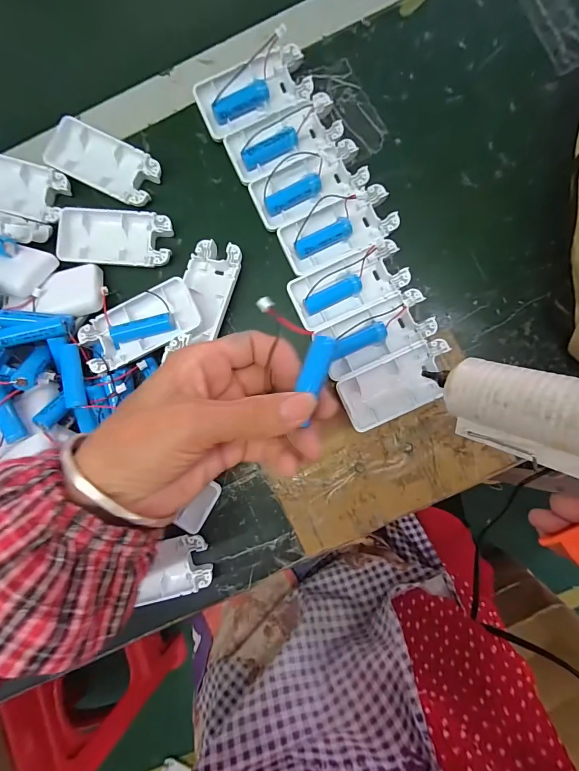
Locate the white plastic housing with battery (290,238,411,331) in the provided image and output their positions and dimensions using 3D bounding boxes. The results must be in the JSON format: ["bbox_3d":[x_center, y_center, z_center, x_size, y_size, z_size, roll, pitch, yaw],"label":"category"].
[{"bbox_3d":[0.048,-0.083,0.291,0.093,0.015,0.043,-25,86,2],"label":"white plastic housing with battery"}]

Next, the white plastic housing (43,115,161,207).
[{"bbox_3d":[-0.157,-0.188,0.295,0.093,0.008,0.046,26,89,4],"label":"white plastic housing"}]

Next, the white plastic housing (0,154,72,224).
[{"bbox_3d":[-0.236,-0.170,0.295,0.094,0.010,0.044,14,88,4],"label":"white plastic housing"}]

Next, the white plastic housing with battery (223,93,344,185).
[{"bbox_3d":[-0.004,-0.203,0.293,0.093,0.013,0.043,-27,86,2],"label":"white plastic housing with battery"}]

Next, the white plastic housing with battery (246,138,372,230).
[{"bbox_3d":[0.017,-0.166,0.292,0.092,0.014,0.045,-25,86,2],"label":"white plastic housing with battery"}]

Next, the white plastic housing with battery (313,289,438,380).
[{"bbox_3d":[0.070,-0.042,0.287,0.090,0.014,0.043,-24,86,2],"label":"white plastic housing with battery"}]

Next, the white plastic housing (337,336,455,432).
[{"bbox_3d":[0.087,0.000,0.286,0.091,0.012,0.044,-25,86,2],"label":"white plastic housing"}]

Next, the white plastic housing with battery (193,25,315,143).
[{"bbox_3d":[-0.031,-0.246,0.292,0.093,0.018,0.049,-27,86,2],"label":"white plastic housing with battery"}]

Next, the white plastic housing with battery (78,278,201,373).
[{"bbox_3d":[-0.118,-0.047,0.280,0.092,0.021,0.045,-24,86,2],"label":"white plastic housing with battery"}]

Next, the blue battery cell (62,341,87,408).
[{"bbox_3d":[-0.166,-0.008,0.271,0.011,0.013,0.049,-11,87,3],"label":"blue battery cell"}]

